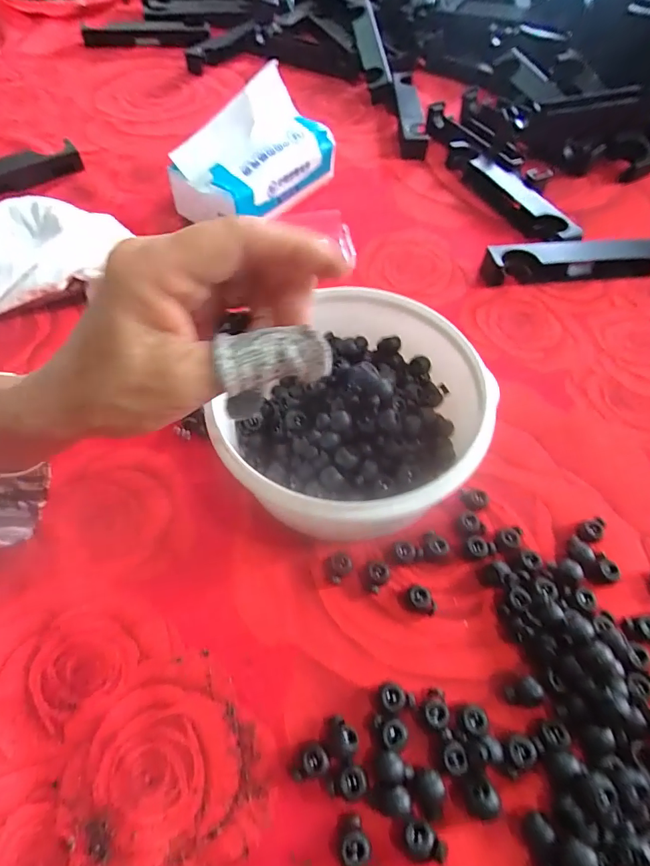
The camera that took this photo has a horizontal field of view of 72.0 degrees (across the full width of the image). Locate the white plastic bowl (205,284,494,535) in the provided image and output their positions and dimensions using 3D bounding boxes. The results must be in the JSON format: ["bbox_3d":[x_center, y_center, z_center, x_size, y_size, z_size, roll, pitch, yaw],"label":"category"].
[{"bbox_3d":[0.023,-0.006,0.286,0.134,0.075,0.153,30,62,18],"label":"white plastic bowl"}]

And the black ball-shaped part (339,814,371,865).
[{"bbox_3d":[0.013,0.186,0.203,0.013,0.009,0.018,-10,58,-7],"label":"black ball-shaped part"}]

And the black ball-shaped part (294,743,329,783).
[{"bbox_3d":[-0.007,0.162,0.221,0.017,0.011,0.013,-10,58,-6],"label":"black ball-shaped part"}]

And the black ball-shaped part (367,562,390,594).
[{"bbox_3d":[0.031,0.086,0.268,0.013,0.010,0.015,39,65,22],"label":"black ball-shaped part"}]

